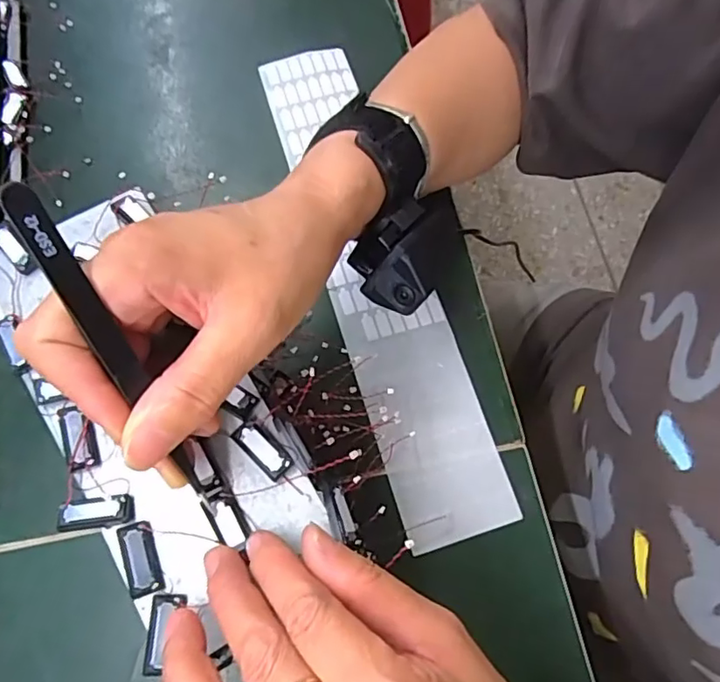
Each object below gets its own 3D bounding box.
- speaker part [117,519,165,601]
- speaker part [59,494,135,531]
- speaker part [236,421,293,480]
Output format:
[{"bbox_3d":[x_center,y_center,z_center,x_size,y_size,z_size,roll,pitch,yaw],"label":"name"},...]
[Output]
[{"bbox_3d":[-0.085,0.084,0.226,0.011,0.005,0.028,-20,73,-8],"label":"speaker part"},{"bbox_3d":[-0.105,0.068,0.231,0.027,0.004,0.012,-6,72,-4],"label":"speaker part"},{"bbox_3d":[-0.040,0.045,0.242,0.026,0.005,0.011,42,75,13],"label":"speaker part"}]

